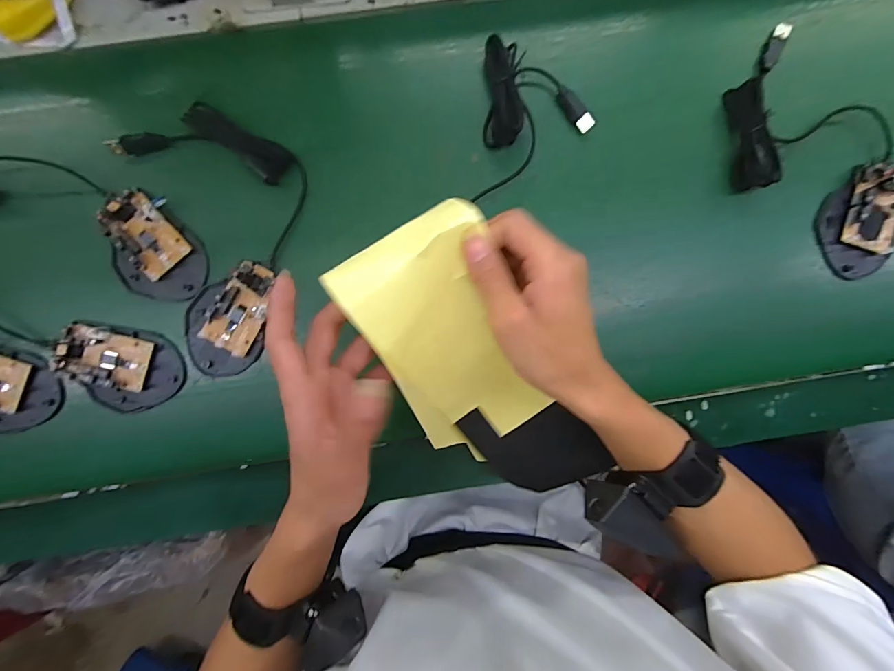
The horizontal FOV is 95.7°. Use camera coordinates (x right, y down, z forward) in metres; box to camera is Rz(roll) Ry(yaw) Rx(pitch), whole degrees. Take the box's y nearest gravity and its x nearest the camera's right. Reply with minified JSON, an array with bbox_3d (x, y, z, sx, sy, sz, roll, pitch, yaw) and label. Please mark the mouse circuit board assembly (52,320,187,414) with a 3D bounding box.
[{"bbox_3d":[-0.290,0.030,0.361,0.102,0.020,0.072,11,90,1],"label":"mouse circuit board assembly"}]

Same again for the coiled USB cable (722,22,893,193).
[{"bbox_3d":[0.328,-0.219,0.370,0.151,0.029,0.142,-14,90,1],"label":"coiled USB cable"}]

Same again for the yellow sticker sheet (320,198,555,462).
[{"bbox_3d":[0.006,0.011,0.290,0.096,0.028,0.187,-28,125,1],"label":"yellow sticker sheet"}]

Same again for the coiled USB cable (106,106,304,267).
[{"bbox_3d":[-0.197,-0.149,0.365,0.166,0.029,0.092,38,90,1],"label":"coiled USB cable"}]

